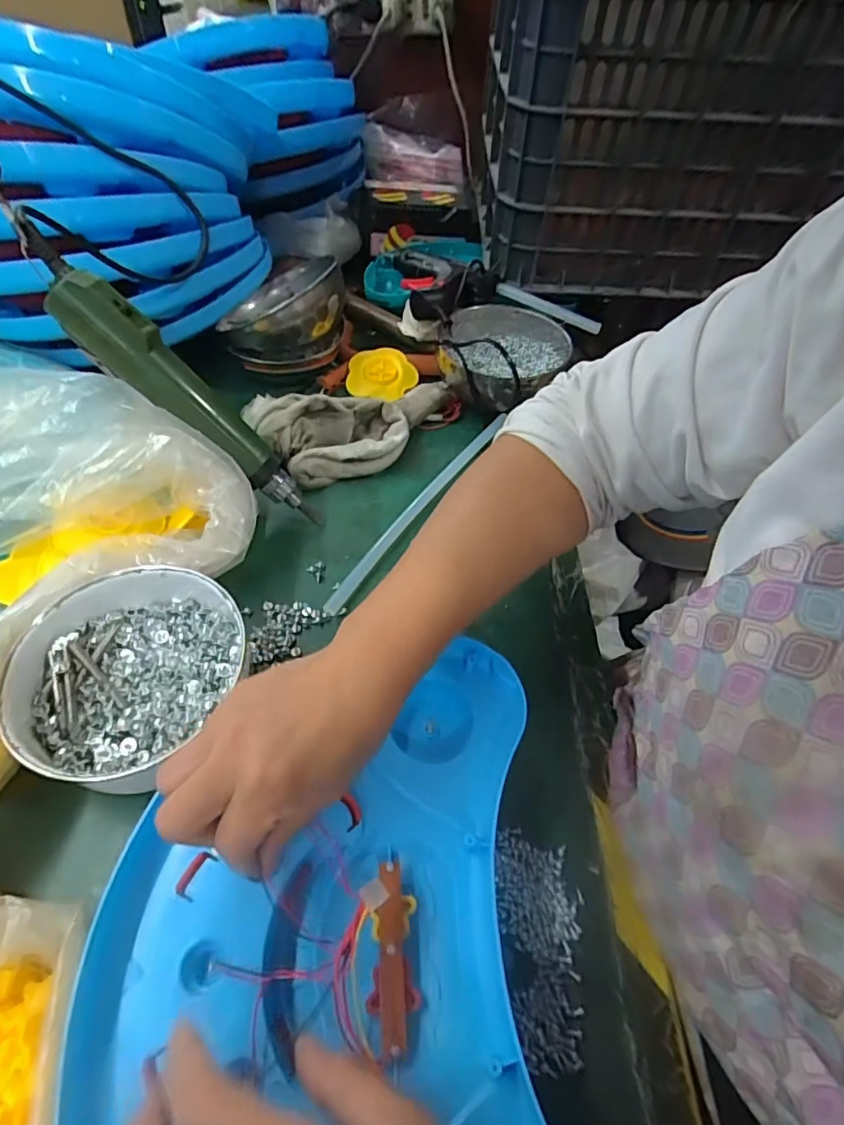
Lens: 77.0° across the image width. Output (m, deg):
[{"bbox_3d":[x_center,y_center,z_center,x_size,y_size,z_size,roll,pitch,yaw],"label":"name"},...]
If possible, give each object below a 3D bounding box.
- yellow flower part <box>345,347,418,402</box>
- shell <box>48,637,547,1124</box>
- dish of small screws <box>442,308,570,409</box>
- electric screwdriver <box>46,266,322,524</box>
[{"bbox_3d":[-0.044,-0.213,0.599,0.077,0.007,0.073,1,70,-3],"label":"yellow flower part"},{"bbox_3d":[-0.043,0.194,0.260,0.225,0.041,0.326,-1,52,-4],"label":"shell"},{"bbox_3d":[0.091,-0.224,0.581,0.126,0.054,0.134,2,52,-2],"label":"dish of small screws"},{"bbox_3d":[-0.170,-0.117,0.411,0.044,0.228,0.039,-19,39,40],"label":"electric screwdriver"}]

